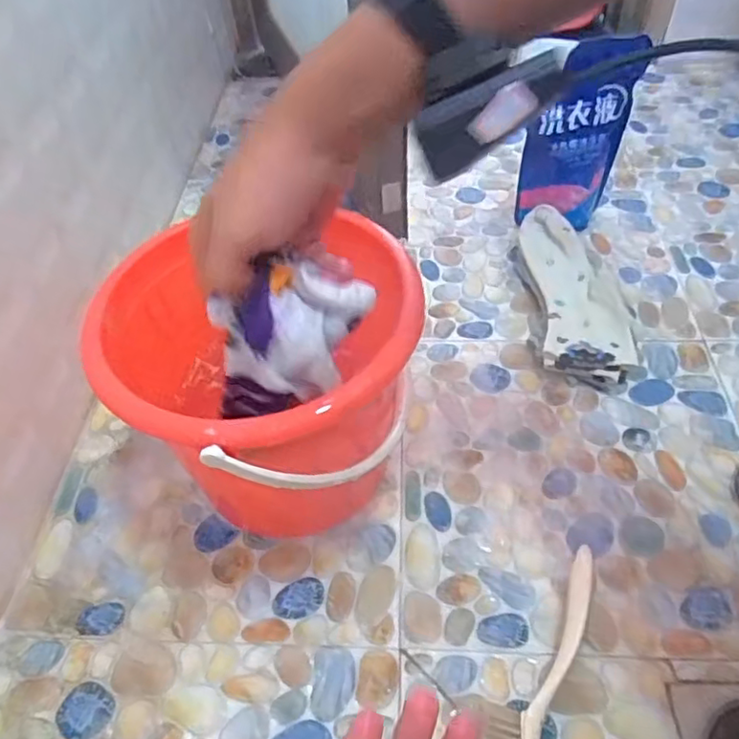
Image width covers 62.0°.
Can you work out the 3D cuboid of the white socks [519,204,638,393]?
[{"bbox_3d":[0.210,-0.081,0.632,0.085,0.050,0.218,1,49,4],"label":"white socks"}]

